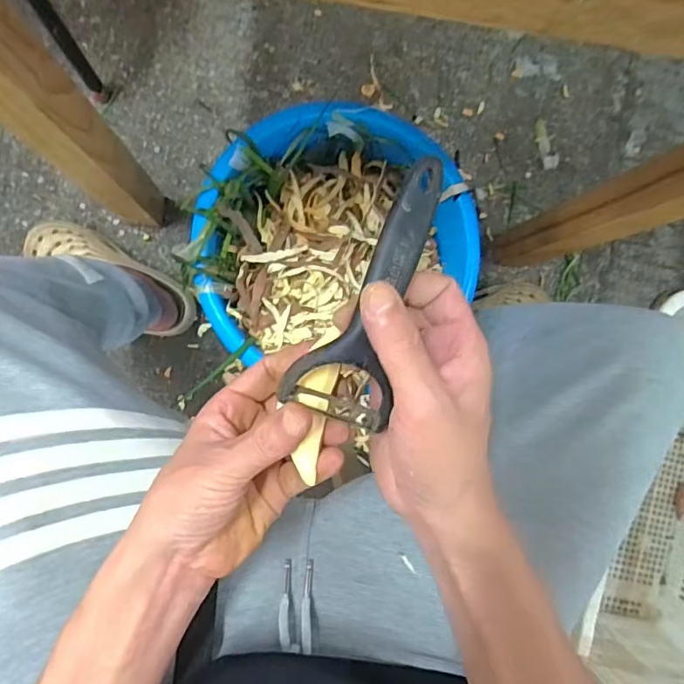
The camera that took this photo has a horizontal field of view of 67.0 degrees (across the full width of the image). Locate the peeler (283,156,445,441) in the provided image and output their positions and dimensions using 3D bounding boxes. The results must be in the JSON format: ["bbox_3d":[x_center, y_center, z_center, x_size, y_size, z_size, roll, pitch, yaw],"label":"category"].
[{"bbox_3d":[0.020,-0.022,0.263,0.054,0.014,0.141,20,102,-7],"label":"peeler"}]

